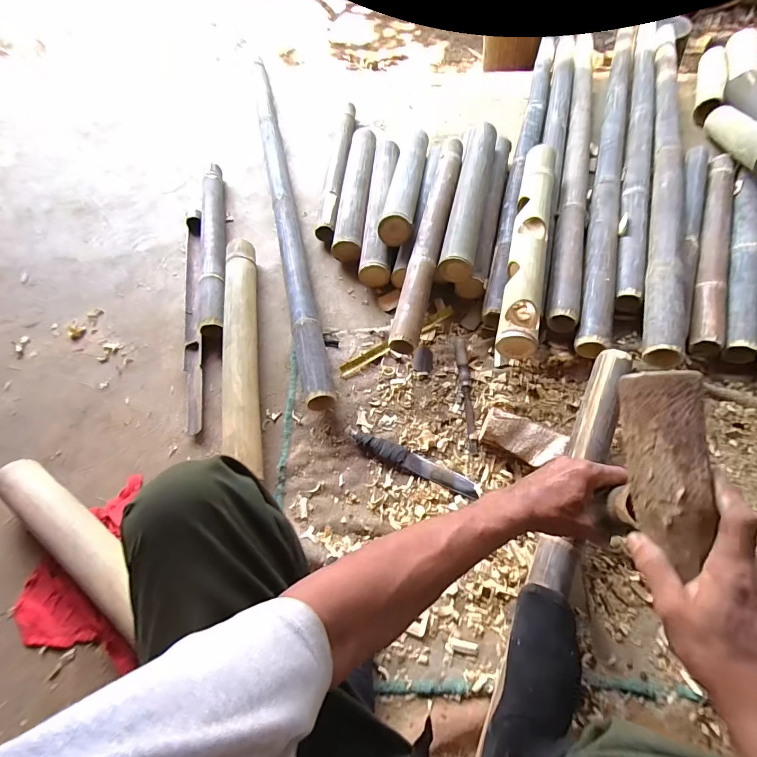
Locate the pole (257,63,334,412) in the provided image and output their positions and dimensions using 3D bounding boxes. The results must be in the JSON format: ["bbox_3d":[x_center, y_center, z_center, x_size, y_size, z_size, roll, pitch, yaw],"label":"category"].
[{"bbox_3d":[-0.275,-0.521,1.088,0.063,0.076,1.383,-14,61,-3],"label":"pole"}]

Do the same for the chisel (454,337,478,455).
[{"bbox_3d":[0.179,0.023,0.756,0.023,0.022,0.251,-4,61,3],"label":"chisel"}]

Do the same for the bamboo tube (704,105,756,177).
[{"bbox_3d":[0.946,-0.638,0.987,0.075,0.080,0.399,7,49,8],"label":"bamboo tube"}]

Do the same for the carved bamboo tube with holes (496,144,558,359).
[{"bbox_3d":[0.332,-0.306,0.827,0.071,0.068,0.604,11,63,11],"label":"carved bamboo tube with holes"}]

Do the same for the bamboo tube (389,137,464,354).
[{"bbox_3d":[0.124,-0.343,0.873,0.063,0.051,0.651,10,63,11],"label":"bamboo tube"}]

